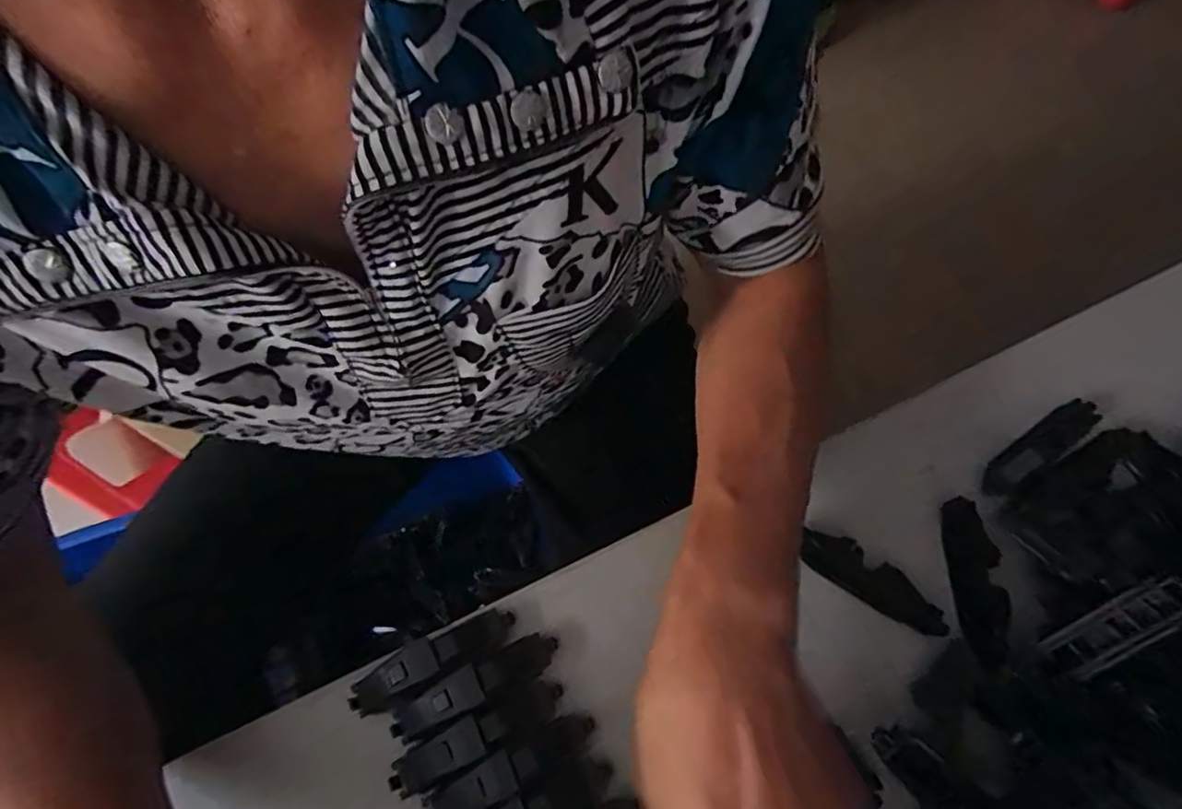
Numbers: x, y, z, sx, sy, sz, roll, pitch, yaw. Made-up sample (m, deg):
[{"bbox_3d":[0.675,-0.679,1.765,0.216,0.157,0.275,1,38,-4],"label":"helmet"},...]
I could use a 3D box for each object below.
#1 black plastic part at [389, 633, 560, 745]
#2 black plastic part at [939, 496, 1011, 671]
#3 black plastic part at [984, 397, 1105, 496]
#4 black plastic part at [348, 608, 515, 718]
[{"bbox_3d":[-0.054,0.132,0.280,0.080,0.018,0.018,-27,65,-11],"label":"black plastic part"},{"bbox_3d":[0.192,0.086,0.297,0.023,0.012,0.082,3,63,4],"label":"black plastic part"},{"bbox_3d":[0.247,0.022,0.327,0.083,0.007,0.019,-31,66,-13],"label":"black plastic part"},{"bbox_3d":[-0.077,0.122,0.289,0.082,0.010,0.019,-24,64,-10],"label":"black plastic part"}]

